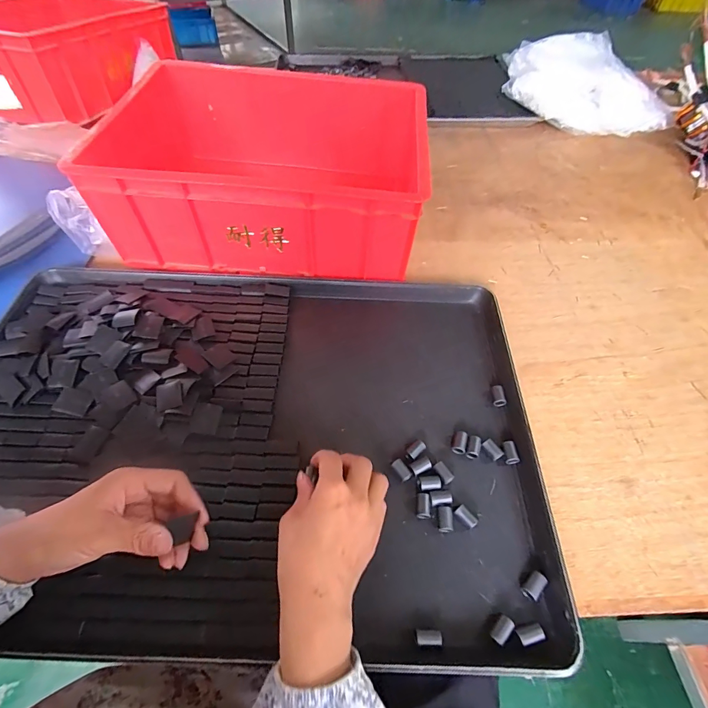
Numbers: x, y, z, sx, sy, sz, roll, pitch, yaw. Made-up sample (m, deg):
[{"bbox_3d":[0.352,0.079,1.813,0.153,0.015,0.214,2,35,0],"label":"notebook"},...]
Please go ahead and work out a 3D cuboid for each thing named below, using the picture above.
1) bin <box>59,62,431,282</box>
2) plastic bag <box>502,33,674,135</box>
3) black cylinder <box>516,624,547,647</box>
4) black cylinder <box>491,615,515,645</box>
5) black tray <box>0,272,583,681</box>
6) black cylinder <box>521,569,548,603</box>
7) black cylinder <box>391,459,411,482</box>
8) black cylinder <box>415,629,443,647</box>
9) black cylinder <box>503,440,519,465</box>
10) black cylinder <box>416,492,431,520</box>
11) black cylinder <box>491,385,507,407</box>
[{"bbox_3d":[-0.119,-0.259,0.538,0.425,0.141,0.289,4,55,-1],"label":"bin"},{"bbox_3d":[0.518,-0.588,0.826,0.295,0.122,0.267,-11,56,-11],"label":"plastic bag"},{"bbox_3d":[0.140,0.222,0.299,0.021,0.009,0.011,-8,55,-9],"label":"black cylinder"},{"bbox_3d":[0.117,0.221,0.301,0.011,0.013,0.021,39,62,22],"label":"black cylinder"},{"bbox_3d":[-0.114,0.065,0.389,0.595,0.022,0.395,2,55,-2],"label":"black tray"},{"bbox_3d":[0.152,0.195,0.319,0.024,0.013,0.012,-38,65,-26],"label":"black cylinder"},{"bbox_3d":[0.046,0.115,0.371,0.012,0.010,0.020,-27,61,-21],"label":"black cylinder"},{"bbox_3d":[0.059,0.224,0.298,0.020,0.009,0.010,4,55,-1],"label":"black cylinder"},{"bbox_3d":[0.159,0.101,0.385,0.014,0.009,0.022,-3,55,-5],"label":"black cylinder"},{"bbox_3d":[0.065,0.142,0.353,0.013,0.010,0.022,4,55,-1],"label":"black cylinder"},{"bbox_3d":[0.161,0.047,0.422,0.012,0.011,0.022,1,55,-2],"label":"black cylinder"}]

